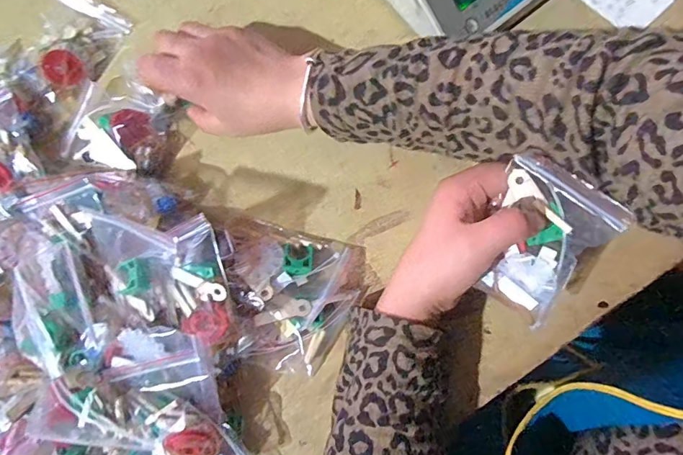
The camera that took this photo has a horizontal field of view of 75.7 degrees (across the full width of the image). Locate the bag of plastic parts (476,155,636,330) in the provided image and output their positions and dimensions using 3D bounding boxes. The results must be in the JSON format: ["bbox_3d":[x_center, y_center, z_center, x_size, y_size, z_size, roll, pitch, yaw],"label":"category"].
[{"bbox_3d":[0.134,0.007,0.304,0.073,0.030,0.094,38,109,20],"label":"bag of plastic parts"}]

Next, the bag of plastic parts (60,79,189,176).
[{"bbox_3d":[-0.196,-0.095,0.399,0.094,0.032,0.086,23,78,5],"label":"bag of plastic parts"}]

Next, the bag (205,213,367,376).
[{"bbox_3d":[-0.055,0.053,0.363,0.137,0.031,0.113,14,82,8],"label":"bag"}]

